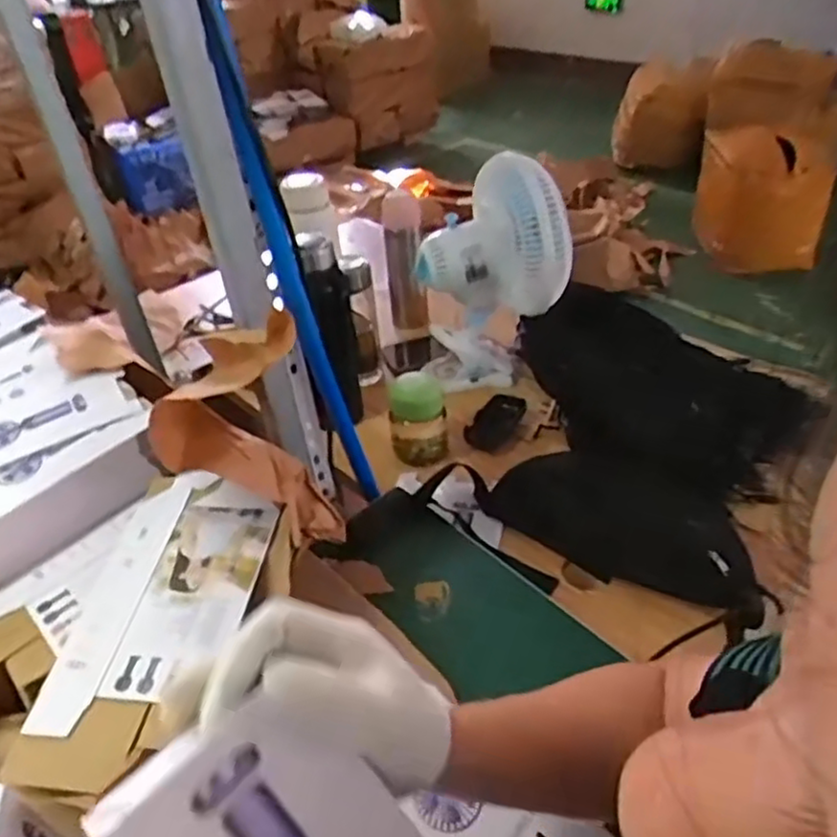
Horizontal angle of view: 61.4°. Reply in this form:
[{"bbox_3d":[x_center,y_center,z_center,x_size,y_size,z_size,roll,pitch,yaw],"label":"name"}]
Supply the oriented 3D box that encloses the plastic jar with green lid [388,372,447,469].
[{"bbox_3d":[-0.001,0.002,0.911,0.073,0.099,0.078,-7,37,0],"label":"plastic jar with green lid"}]

